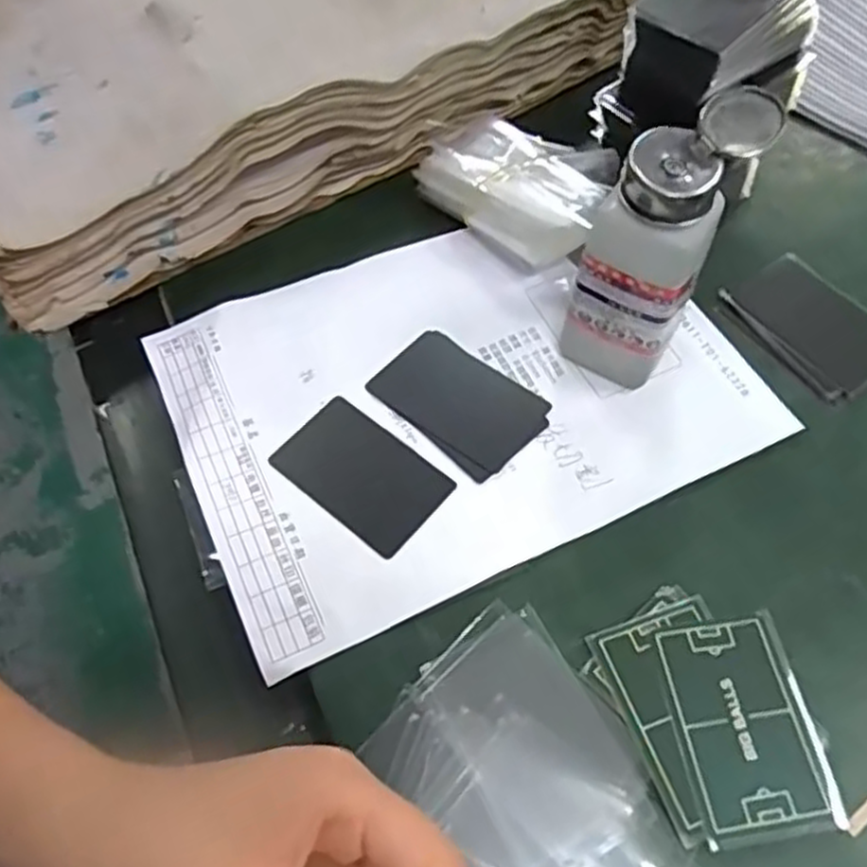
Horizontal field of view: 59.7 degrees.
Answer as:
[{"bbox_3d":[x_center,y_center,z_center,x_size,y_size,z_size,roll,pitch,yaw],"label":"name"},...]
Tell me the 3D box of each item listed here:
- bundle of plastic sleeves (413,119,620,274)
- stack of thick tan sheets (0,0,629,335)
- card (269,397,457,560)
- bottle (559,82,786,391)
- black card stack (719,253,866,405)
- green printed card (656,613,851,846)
[{"bbox_3d":[0.054,-0.154,0.469,0.114,0.042,0.083,38,66,21],"label":"bundle of plastic sleeves"},{"bbox_3d":[-0.115,-0.271,0.518,0.433,0.089,0.269,-29,63,-16],"label":"stack of thick tan sheets"},{"bbox_3d":[-0.037,0.020,0.386,0.084,0.004,0.054,36,66,20],"label":"card"},{"bbox_3d":[0.108,-0.089,0.372,0.056,0.138,0.070,33,64,19],"label":"bottle"},{"bbox_3d":[0.219,-0.063,0.437,0.064,0.007,0.091,-30,63,-16],"label":"black card stack"},{"bbox_3d":[0.132,0.122,0.319,0.056,0.006,0.086,-7,59,-3],"label":"green printed card"}]

